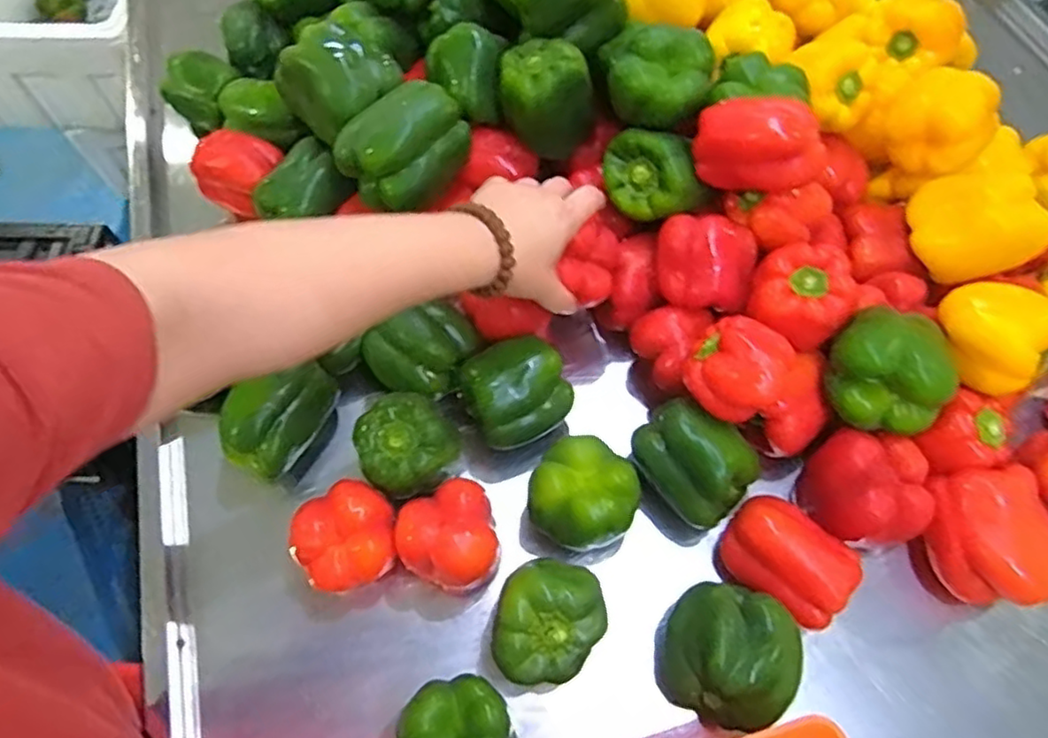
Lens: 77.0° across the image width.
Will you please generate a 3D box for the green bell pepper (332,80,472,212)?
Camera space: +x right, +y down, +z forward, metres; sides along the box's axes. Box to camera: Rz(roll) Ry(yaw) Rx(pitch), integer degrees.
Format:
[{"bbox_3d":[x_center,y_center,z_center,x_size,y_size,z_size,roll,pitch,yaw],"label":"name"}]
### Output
[{"bbox_3d":[-0.106,-0.196,0.583,0.084,0.067,0.102,40,71,19],"label":"green bell pepper"}]

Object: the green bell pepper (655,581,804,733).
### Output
[{"bbox_3d":[0.145,0.203,0.471,0.088,0.072,0.093,0,63,1],"label":"green bell pepper"}]

